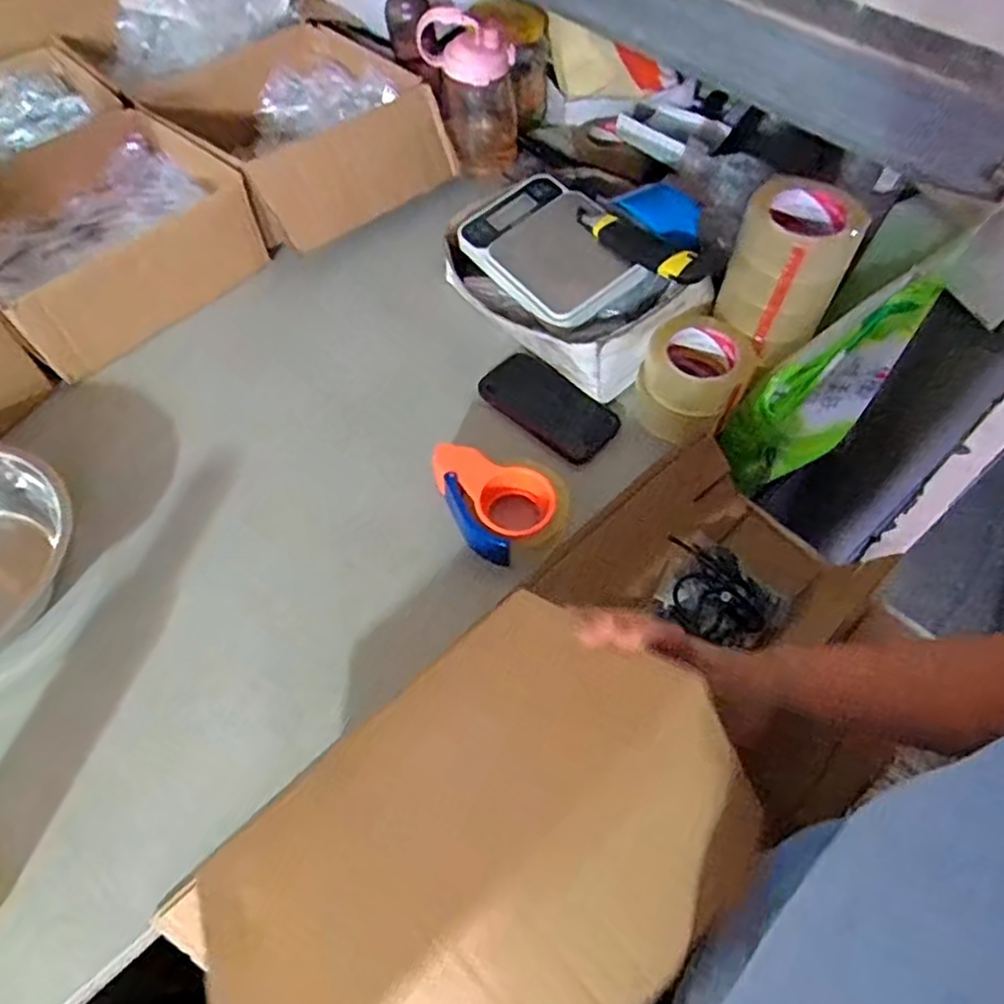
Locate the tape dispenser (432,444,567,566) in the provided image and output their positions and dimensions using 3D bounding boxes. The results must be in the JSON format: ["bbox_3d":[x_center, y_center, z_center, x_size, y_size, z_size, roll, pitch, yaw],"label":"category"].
[{"bbox_3d":[-0.003,-0.009,0.702,0.114,0.054,0.141,-31,62,-18],"label":"tape dispenser"}]

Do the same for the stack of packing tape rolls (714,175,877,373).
[{"bbox_3d":[0.304,-0.251,0.727,0.113,0.130,0.107,27,61,16],"label":"stack of packing tape rolls"}]

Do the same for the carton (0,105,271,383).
[{"bbox_3d":[-0.534,-0.358,0.892,0.308,0.106,0.321,38,65,22],"label":"carton"}]

